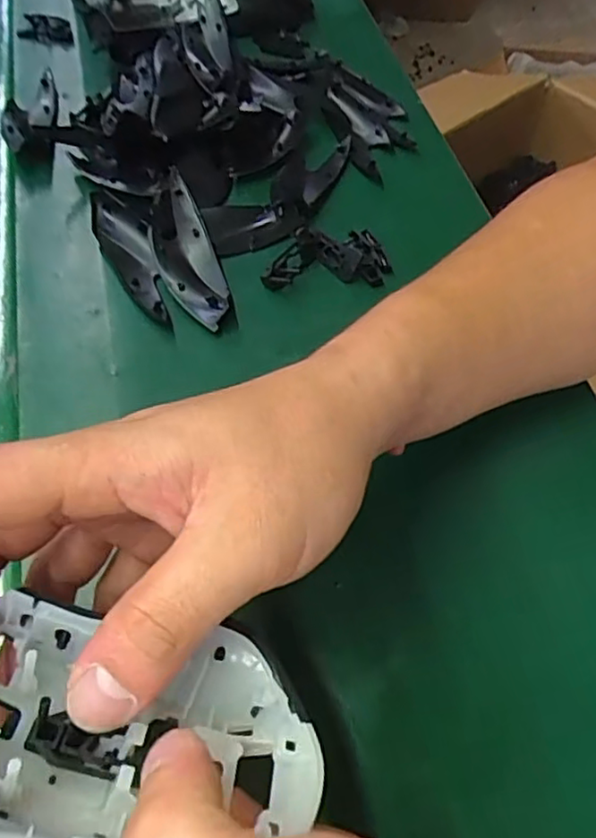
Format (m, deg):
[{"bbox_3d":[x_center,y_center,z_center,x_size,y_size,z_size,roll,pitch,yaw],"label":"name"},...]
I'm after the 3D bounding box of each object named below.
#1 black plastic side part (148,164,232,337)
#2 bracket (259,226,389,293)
[{"bbox_3d":[-0.063,-0.097,0.365,0.034,0.026,0.098,-18,59,-12],"label":"black plastic side part"},{"bbox_3d":[0.016,-0.096,0.380,0.076,0.013,0.039,-9,58,-7],"label":"bracket"}]

